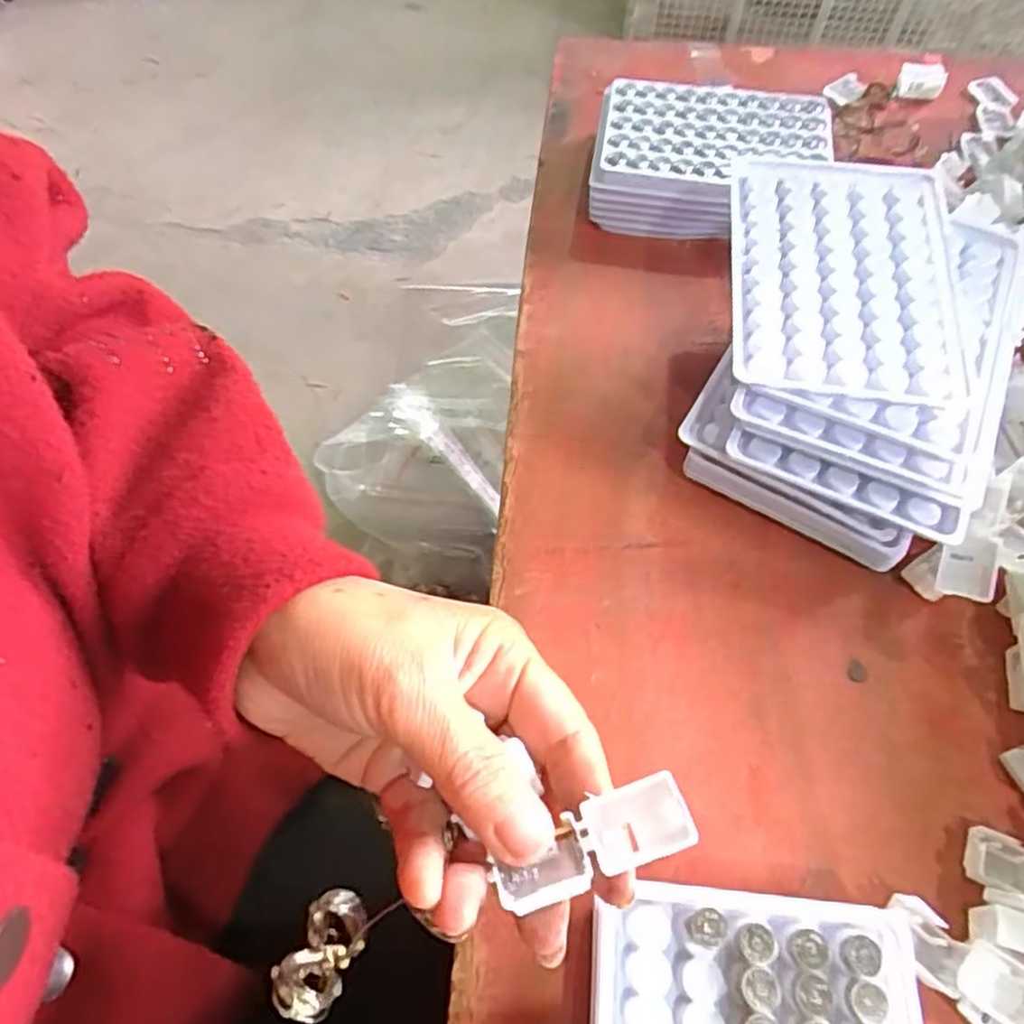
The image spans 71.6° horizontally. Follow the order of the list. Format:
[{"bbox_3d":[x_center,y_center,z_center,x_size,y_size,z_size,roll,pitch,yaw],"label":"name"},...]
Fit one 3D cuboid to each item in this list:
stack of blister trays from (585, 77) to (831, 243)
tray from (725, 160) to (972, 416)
[{"bbox_3d":[0.107,-0.192,0.392,0.128,0.039,0.095,4,61,1],"label":"stack of blister trays"},{"bbox_3d":[0.140,-0.099,0.298,0.090,0.013,0.119,7,62,3],"label":"tray"}]

